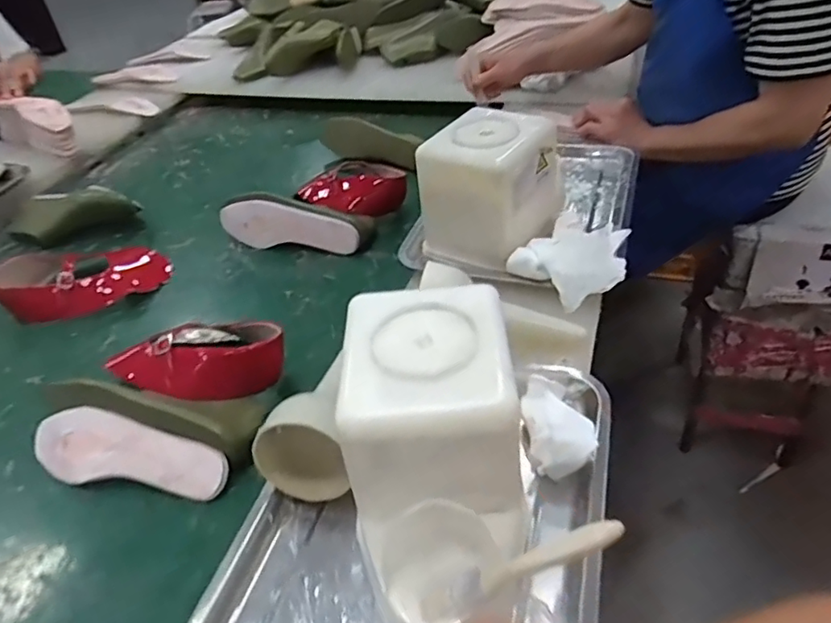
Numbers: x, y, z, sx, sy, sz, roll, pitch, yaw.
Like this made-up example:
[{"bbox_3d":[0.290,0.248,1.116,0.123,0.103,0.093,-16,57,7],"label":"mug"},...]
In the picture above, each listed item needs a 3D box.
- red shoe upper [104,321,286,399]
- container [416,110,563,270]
[{"bbox_3d":[-0.244,0.066,0.684,0.184,0.087,0.075,-15,40,-8],"label":"red shoe upper"},{"bbox_3d":[0.101,-0.166,0.776,0.136,0.174,0.151,23,48,31],"label":"container"}]

